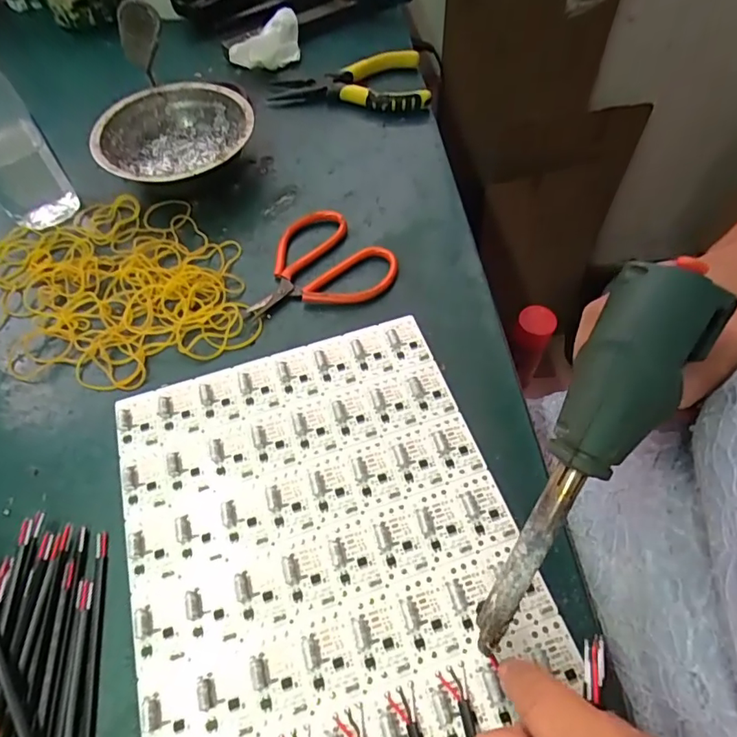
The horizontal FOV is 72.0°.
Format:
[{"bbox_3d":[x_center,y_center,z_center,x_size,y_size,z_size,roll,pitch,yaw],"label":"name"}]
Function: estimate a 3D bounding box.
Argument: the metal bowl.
[{"bbox_3d":[-0.158,-0.185,0.427,0.123,0.043,0.123,0,58,1],"label":"metal bowl"}]

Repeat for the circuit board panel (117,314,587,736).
[{"bbox_3d":[-0.028,0.085,0.277,0.201,0.008,0.233,-17,59,-9],"label":"circuit board panel"}]

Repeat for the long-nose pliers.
[{"bbox_3d":[-0.016,-0.272,0.476,0.149,0.030,0.060,7,59,5],"label":"long-nose pliers"}]

